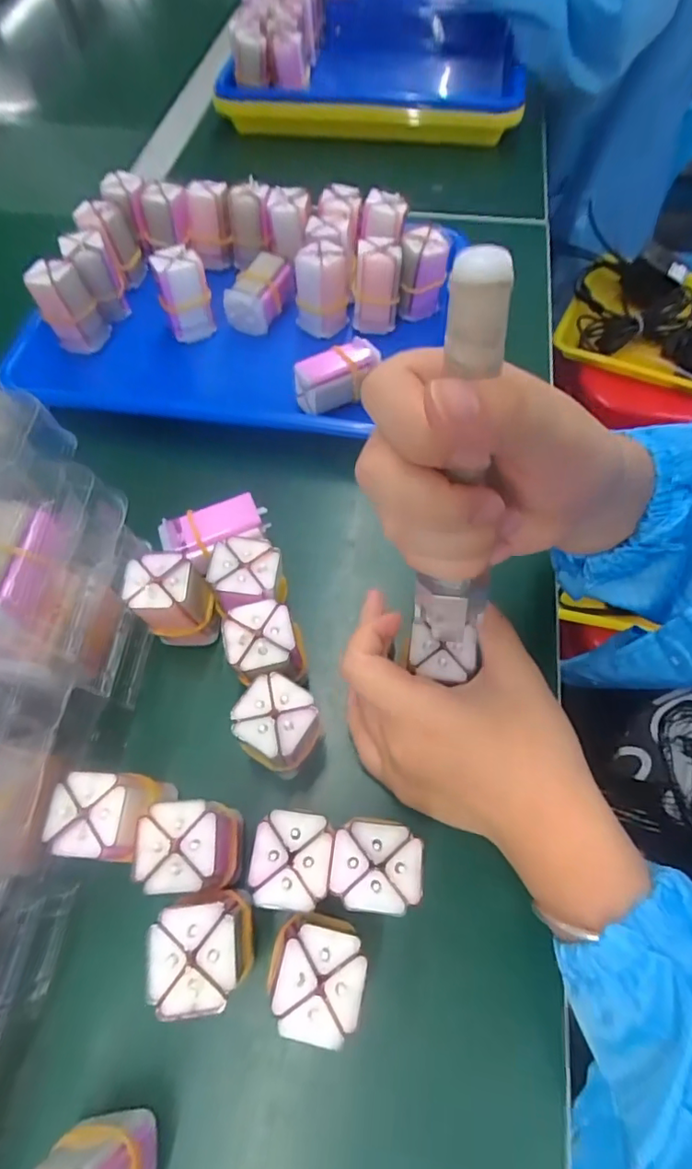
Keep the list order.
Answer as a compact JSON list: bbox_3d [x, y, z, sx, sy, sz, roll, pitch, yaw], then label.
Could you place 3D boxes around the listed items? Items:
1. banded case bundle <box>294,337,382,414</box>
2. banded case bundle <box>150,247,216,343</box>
[{"bbox_3d":[-0.005,-0.147,0.391,0.060,0.026,0.030,-31,65,-14],"label":"banded case bundle"},{"bbox_3d":[-0.123,-0.221,0.423,0.036,0.061,0.025,-16,62,-7],"label":"banded case bundle"}]

